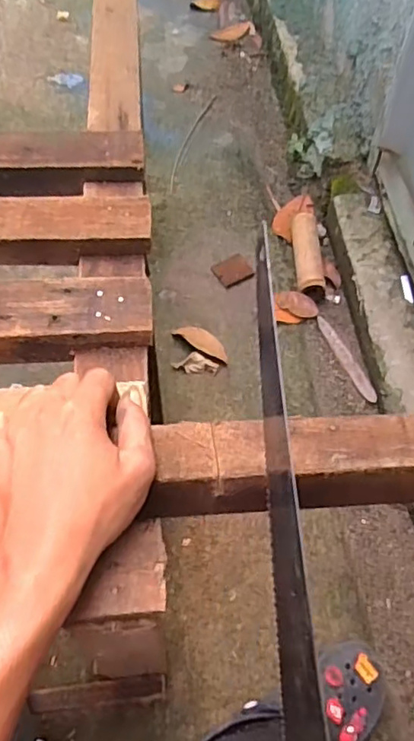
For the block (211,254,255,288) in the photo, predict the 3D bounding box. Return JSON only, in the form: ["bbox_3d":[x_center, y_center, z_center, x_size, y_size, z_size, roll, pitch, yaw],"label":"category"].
[{"bbox_3d":[0.048,-0.183,1.087,0.066,0.013,0.063,-23,62,-17],"label":"block"}]

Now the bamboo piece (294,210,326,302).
[{"bbox_3d":[0.192,-0.223,1.104,0.049,0.039,0.190,2,57,-2],"label":"bamboo piece"}]

